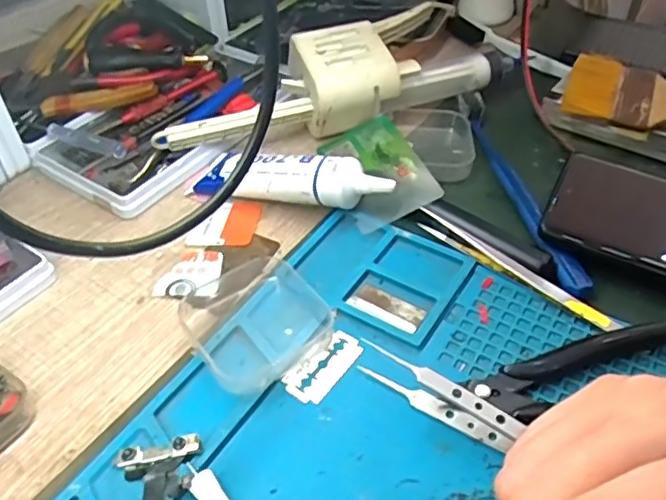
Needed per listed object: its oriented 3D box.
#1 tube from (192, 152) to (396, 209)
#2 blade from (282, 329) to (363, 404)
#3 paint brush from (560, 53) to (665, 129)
[{"bbox_3d":[-0.027,-0.043,0.373,0.126,0.022,0.027,6,44,24],"label":"tube"},{"bbox_3d":[-0.004,0.055,0.298,0.021,0.004,0.042,29,52,26],"label":"blade"},{"bbox_3d":[0.233,-0.090,0.399,0.161,0.009,0.056,22,62,22],"label":"paint brush"}]

